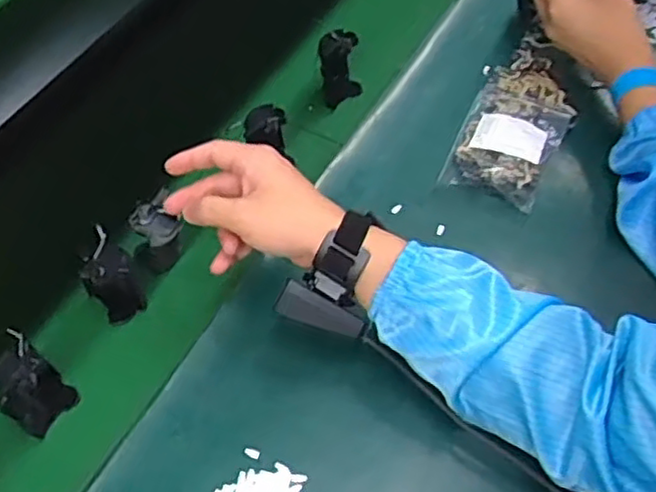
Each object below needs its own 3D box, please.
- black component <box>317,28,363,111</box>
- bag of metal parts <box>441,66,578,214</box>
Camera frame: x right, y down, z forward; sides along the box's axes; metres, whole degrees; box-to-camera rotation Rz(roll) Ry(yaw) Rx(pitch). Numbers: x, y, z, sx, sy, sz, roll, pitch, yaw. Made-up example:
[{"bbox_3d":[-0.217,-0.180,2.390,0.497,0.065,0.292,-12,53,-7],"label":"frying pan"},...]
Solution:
[{"bbox_3d":[0.014,-0.188,0.742,0.046,0.077,0.044,2,55,2],"label":"black component"},{"bbox_3d":[0.189,-0.121,0.702,0.096,0.022,0.183,22,60,17],"label":"bag of metal parts"}]

